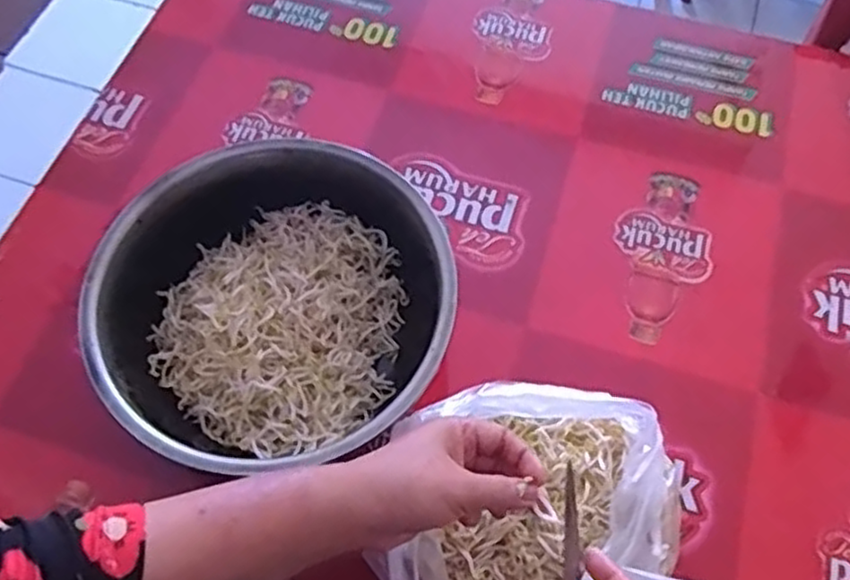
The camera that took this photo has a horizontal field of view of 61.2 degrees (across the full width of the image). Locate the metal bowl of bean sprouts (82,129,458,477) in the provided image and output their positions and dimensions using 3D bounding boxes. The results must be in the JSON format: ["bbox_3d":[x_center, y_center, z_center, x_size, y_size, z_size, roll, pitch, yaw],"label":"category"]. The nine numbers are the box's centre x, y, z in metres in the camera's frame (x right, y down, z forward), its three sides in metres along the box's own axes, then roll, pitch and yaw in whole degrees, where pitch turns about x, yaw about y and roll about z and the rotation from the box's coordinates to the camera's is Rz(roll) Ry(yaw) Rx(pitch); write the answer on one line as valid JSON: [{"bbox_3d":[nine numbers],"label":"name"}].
[{"bbox_3d":[-0.124,0.014,0.630,0.279,0.118,0.265,0,64,0],"label":"metal bowl of bean sprouts"}]

